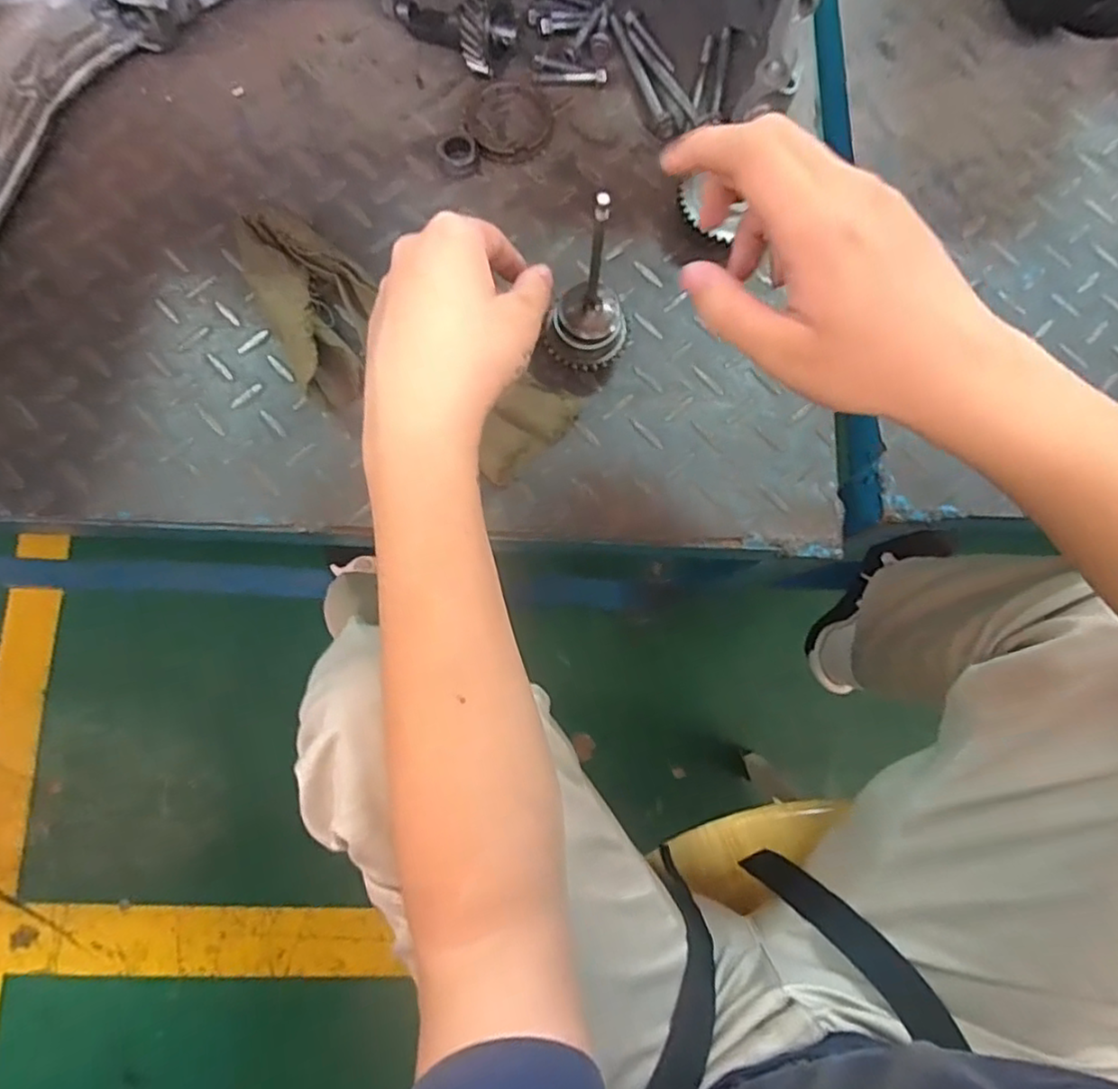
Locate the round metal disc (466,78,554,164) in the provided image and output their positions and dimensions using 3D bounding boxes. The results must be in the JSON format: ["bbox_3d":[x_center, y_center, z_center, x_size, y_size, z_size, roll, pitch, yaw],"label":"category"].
[{"bbox_3d":[-0.033,-0.300,0.446,0.061,0.006,0.065,0,79,-1],"label":"round metal disc"}]

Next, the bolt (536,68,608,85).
[{"bbox_3d":[0.009,-0.332,0.450,0.049,0.008,0.009,-2,79,-2],"label":"bolt"}]

